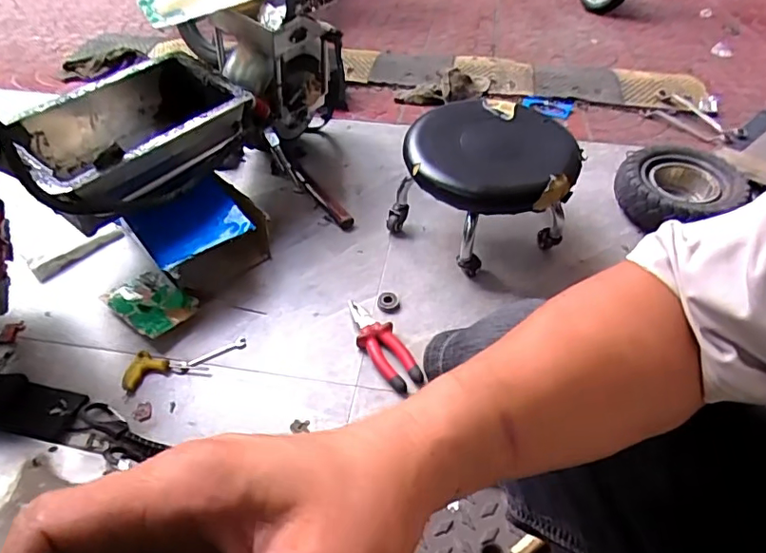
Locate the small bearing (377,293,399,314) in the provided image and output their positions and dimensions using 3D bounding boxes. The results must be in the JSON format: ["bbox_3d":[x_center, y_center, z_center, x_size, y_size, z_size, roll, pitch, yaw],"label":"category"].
[{"bbox_3d":[0.010,0.048,0.973,0.039,0.011,0.042,1,47,0],"label":"small bearing"}]

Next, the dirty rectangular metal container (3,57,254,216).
[{"bbox_3d":[-0.454,-0.247,0.969,0.260,0.125,0.407,25,52,21],"label":"dirty rectangular metal container"}]

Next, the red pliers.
[{"bbox_3d":[-0.002,0.113,0.897,0.063,0.024,0.191,-26,52,-23],"label":"red pliers"}]

